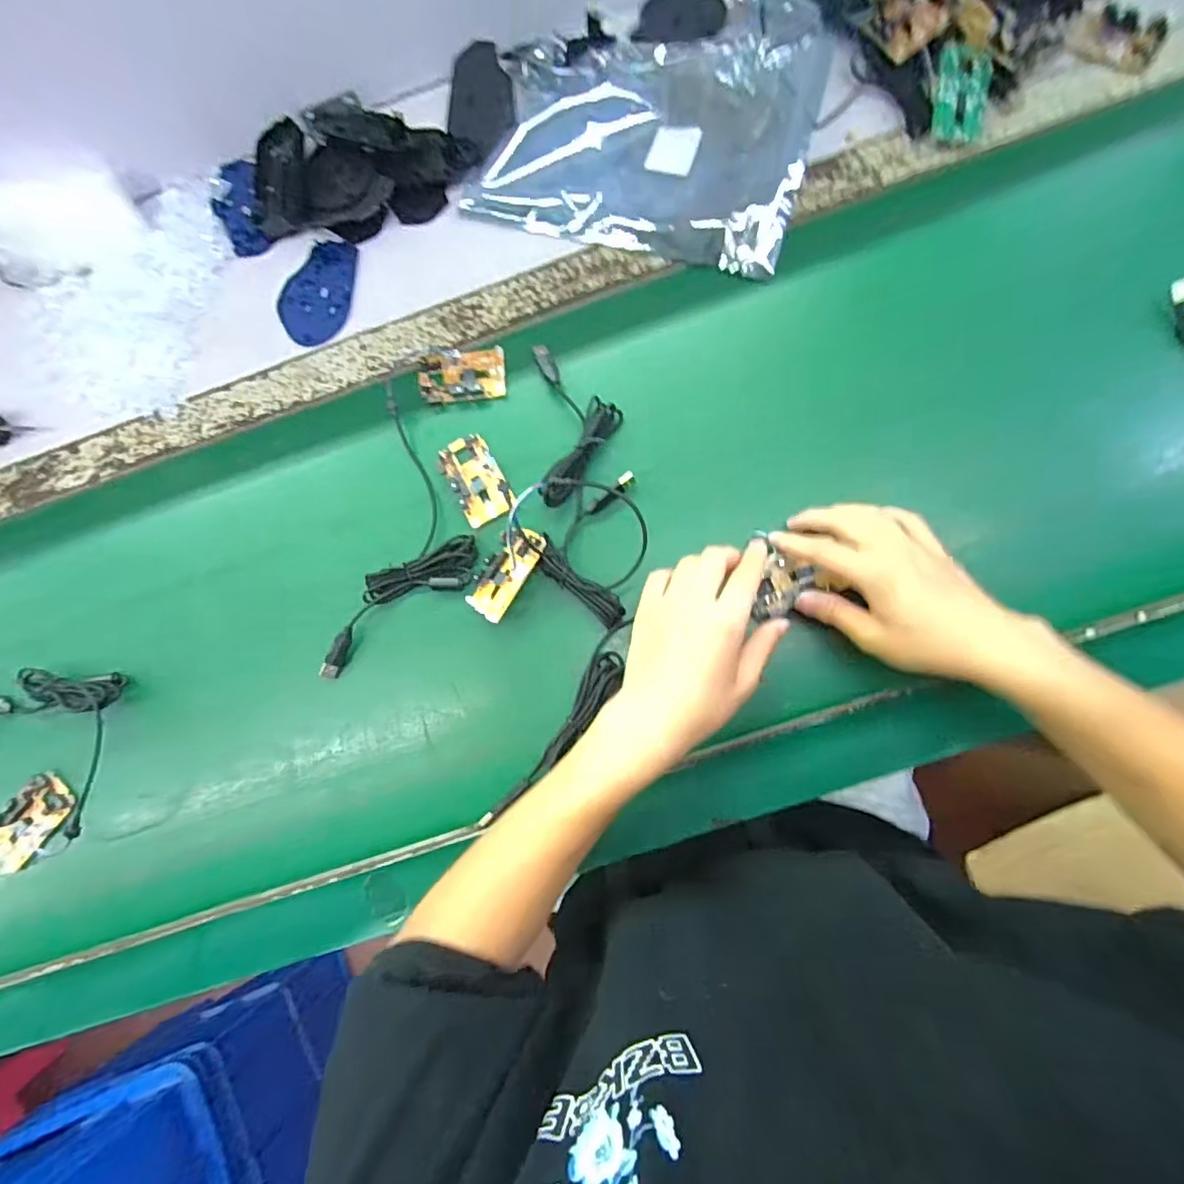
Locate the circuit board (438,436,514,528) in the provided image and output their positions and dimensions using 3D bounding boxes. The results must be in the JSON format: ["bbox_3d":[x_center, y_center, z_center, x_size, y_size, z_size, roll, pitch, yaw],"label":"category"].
[{"bbox_3d":[-0.101,-0.098,0.481,0.044,0.012,0.078,-30,81,2],"label":"circuit board"}]

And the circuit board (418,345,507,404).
[{"bbox_3d":[-0.117,-0.198,0.500,0.077,0.011,0.052,-2,83,6],"label":"circuit board"}]

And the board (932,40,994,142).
[{"bbox_3d":[0.325,-0.438,0.485,0.044,0.010,0.081,6,84,7],"label":"board"}]

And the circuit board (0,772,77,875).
[{"bbox_3d":[-0.490,0.201,0.481,0.044,0.013,0.076,33,83,-3],"label":"circuit board"}]

